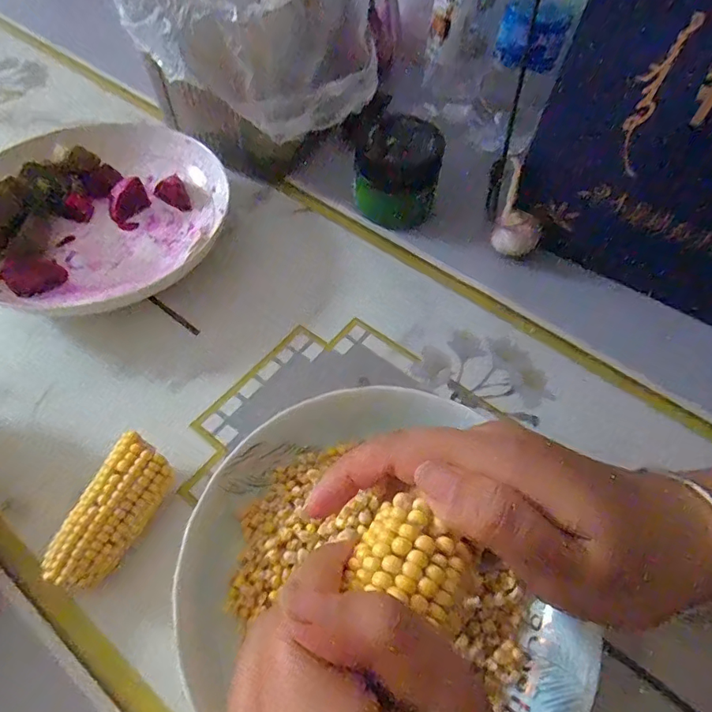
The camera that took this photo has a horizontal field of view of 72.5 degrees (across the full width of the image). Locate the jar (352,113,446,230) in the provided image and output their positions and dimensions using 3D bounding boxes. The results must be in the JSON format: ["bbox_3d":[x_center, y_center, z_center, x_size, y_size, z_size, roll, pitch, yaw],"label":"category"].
[{"bbox_3d":[0.036,-0.156,0.417,0.073,0.071,0.064,13,57,5],"label":"jar"}]

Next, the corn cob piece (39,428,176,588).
[{"bbox_3d":[-0.129,0.087,0.265,0.036,0.036,0.076,19,58,9],"label":"corn cob piece"}]

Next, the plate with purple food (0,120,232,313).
[{"bbox_3d":[-0.202,-0.120,0.390,0.187,0.055,0.179,1,57,-2],"label":"plate with purple food"}]

